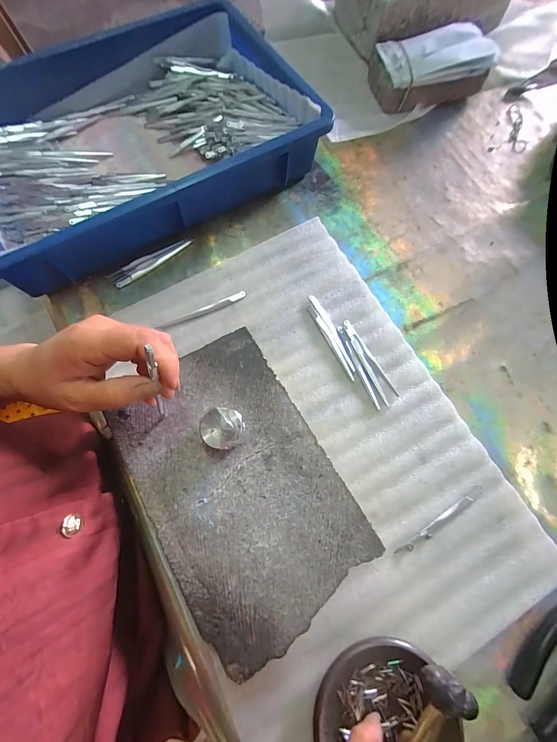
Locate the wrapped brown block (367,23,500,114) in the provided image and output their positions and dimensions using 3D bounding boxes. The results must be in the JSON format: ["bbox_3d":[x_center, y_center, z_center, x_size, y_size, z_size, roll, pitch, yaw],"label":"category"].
[{"bbox_3d":[0.217,-0.452,0.474,0.162,0.058,0.099,-17,73,-7],"label":"wrapped brown block"}]

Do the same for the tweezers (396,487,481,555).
[{"bbox_3d":[0.159,0.146,0.308,0.107,0.004,0.009,-31,75,-11],"label":"tweezers"}]

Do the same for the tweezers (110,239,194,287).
[{"bbox_3d":[-0.157,-0.139,0.395,0.106,0.006,0.016,-37,76,-13],"label":"tweezers"}]

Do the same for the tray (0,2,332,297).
[{"bbox_3d":[-0.186,-0.294,0.405,0.433,0.075,0.289,-29,75,-11],"label":"tray"}]

